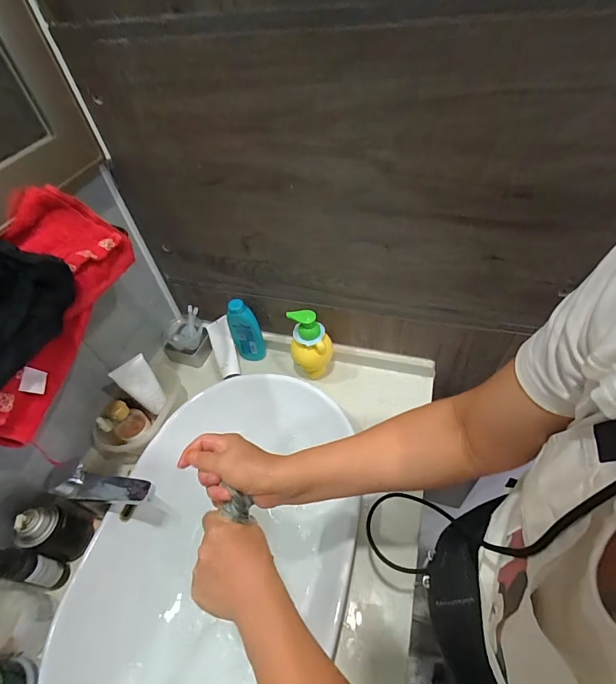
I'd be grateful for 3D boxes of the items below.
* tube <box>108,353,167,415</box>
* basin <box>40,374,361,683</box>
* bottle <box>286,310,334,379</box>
[{"bbox_3d":[-0.302,0.084,0.678,0.028,0.131,0.057,32,60,29],"label":"tube"},{"bbox_3d":[-0.138,0.320,0.597,0.382,0.121,0.568,15,53,19],"label":"basin"},{"bbox_3d":[0.006,0.002,0.740,0.080,0.154,0.066,2,50,8],"label":"bottle"}]

